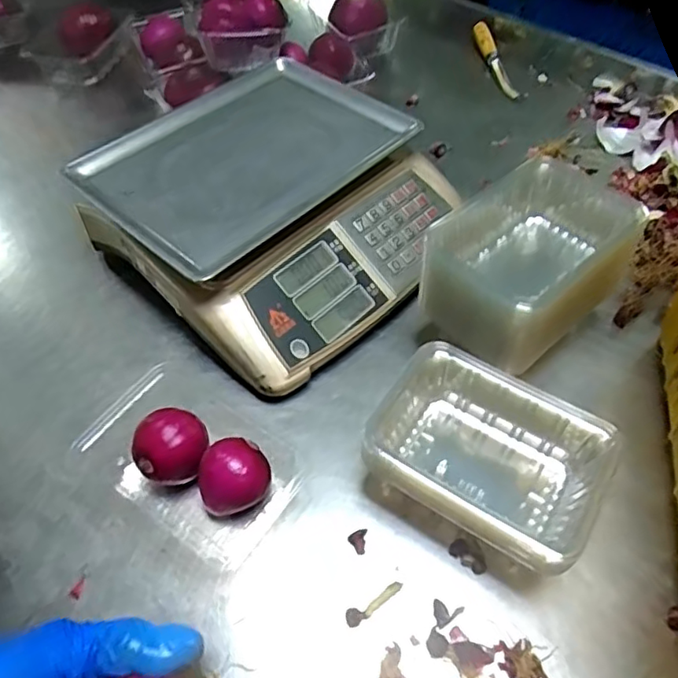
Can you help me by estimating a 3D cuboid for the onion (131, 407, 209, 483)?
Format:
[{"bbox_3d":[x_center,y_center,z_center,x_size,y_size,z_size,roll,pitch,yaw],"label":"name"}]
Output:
[{"bbox_3d":[-0.145,0.099,0.518,0.060,0.064,0.054,-17,55,-10],"label":"onion"}]

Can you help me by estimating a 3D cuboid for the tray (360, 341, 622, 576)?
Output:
[{"bbox_3d":[0.120,0.099,0.505,0.194,0.092,0.138,31,60,22],"label":"tray"}]

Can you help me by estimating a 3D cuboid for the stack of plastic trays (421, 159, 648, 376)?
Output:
[{"bbox_3d":[0.197,-0.068,0.605,0.193,0.145,0.140,-36,60,-23],"label":"stack of plastic trays"}]

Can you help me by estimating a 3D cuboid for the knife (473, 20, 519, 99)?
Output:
[{"bbox_3d":[0.269,-0.488,1.017,0.033,0.030,0.236,-4,53,-1],"label":"knife"}]

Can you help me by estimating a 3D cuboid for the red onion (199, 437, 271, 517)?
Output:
[{"bbox_3d":[-0.090,0.120,0.503,0.058,0.059,0.051,-26,57,-17],"label":"red onion"}]

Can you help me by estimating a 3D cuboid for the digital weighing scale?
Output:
[{"bbox_3d":[-0.072,-0.161,0.705,0.372,0.127,0.368,35,62,24],"label":"digital weighing scale"}]

